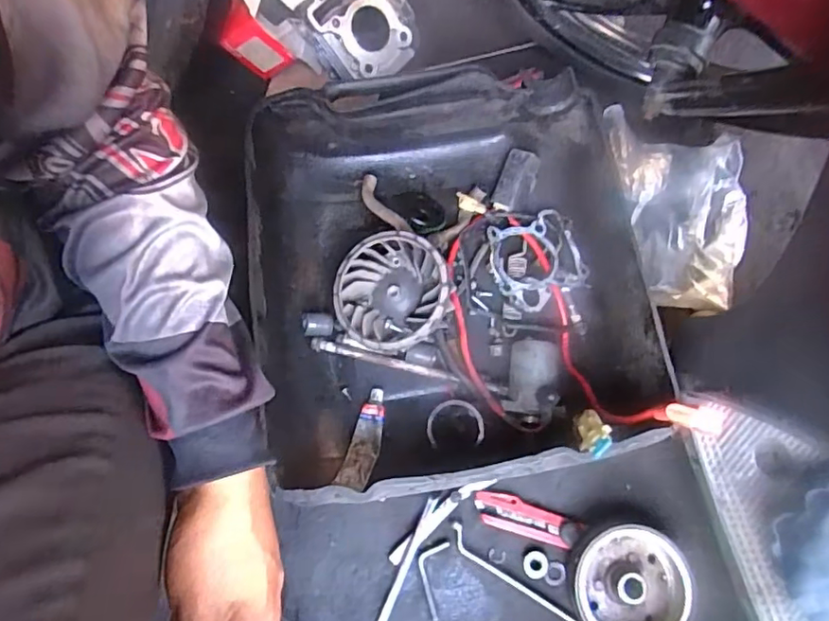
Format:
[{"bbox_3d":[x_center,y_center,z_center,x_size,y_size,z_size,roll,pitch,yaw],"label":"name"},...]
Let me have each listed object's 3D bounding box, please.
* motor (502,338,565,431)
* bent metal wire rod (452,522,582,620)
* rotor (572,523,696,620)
[{"bbox_3d":[0.123,0.076,0.580,0.056,0.042,0.090,8,68,5],"label":"motor"},{"bbox_3d":[0.107,0.275,0.560,0.176,0.012,0.024,36,73,15],"label":"bent metal wire rod"},{"bbox_3d":[0.206,0.262,0.538,0.105,0.041,0.105,-15,68,-5],"label":"rotor"}]

